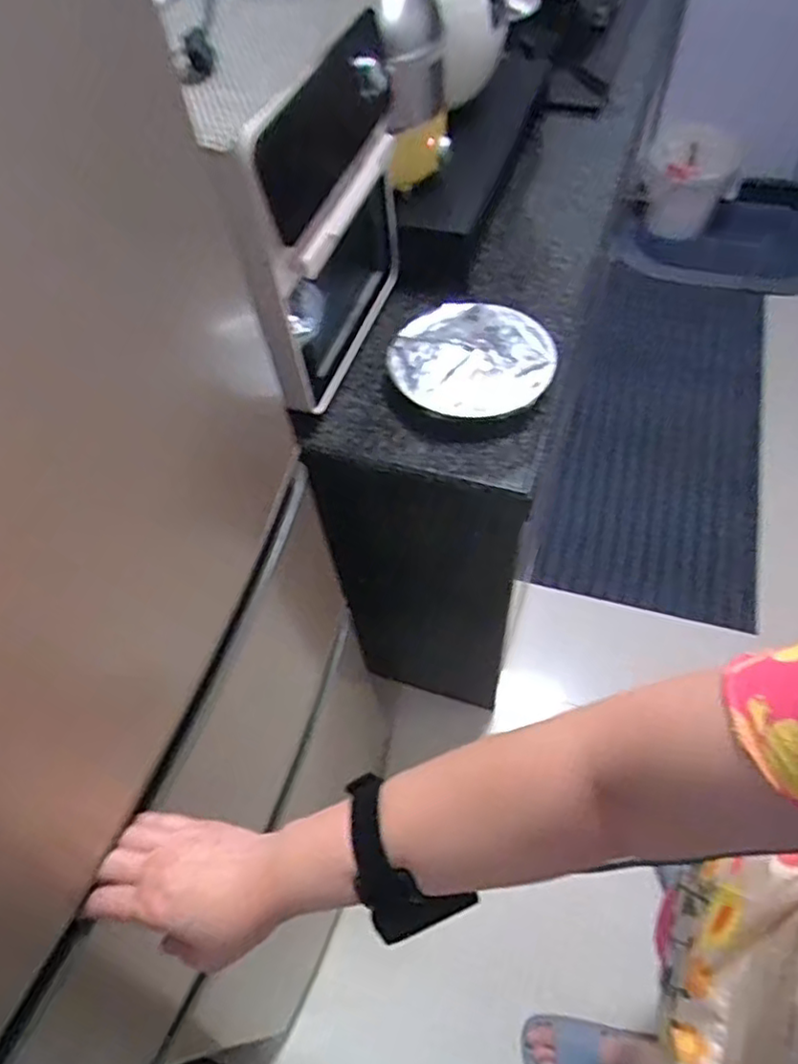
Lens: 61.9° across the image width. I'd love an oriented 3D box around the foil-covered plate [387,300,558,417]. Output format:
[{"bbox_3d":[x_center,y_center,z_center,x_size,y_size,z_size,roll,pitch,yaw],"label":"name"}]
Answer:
[{"bbox_3d":[0.091,-0.221,0.849,0.202,0.045,0.203,-2,57,4],"label":"foil-covered plate"}]

